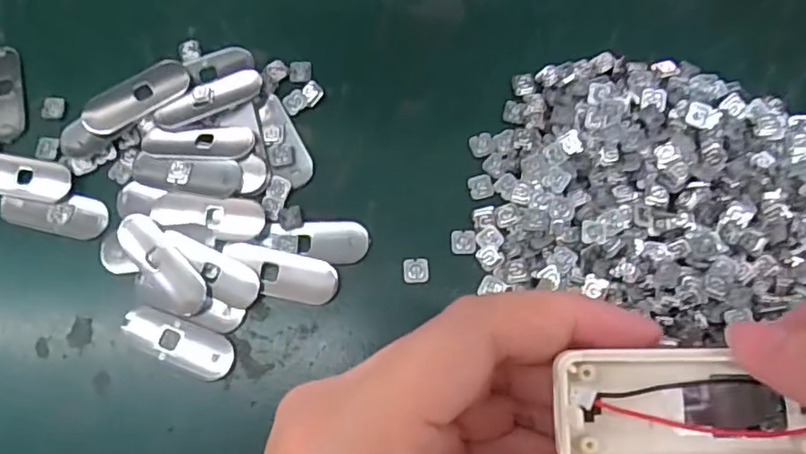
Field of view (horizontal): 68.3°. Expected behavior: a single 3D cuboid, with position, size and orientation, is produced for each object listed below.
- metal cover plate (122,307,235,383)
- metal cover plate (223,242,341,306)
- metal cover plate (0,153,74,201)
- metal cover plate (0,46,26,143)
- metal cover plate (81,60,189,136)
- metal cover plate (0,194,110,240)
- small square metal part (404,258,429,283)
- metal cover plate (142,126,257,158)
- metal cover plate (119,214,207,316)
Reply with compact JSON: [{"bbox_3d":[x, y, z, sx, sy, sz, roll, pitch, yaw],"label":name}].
[{"bbox_3d":[-0.095,0.048,0.248,0.049,0.004,0.019,18,76,7],"label":"metal cover plate"},{"bbox_3d":[-0.052,0.020,0.251,0.049,0.004,0.019,13,76,5],"label":"metal cover plate"},{"bbox_3d":[-0.174,-0.023,0.269,0.047,0.004,0.019,9,75,5],"label":"metal cover plate"},{"bbox_3d":[-0.190,-0.064,0.282,0.017,0.004,0.050,-13,75,-2],"label":"metal cover plate"},{"bbox_3d":[-0.122,-0.059,0.274,0.049,0.004,0.021,-39,81,-15],"label":"metal cover plate"},{"bbox_3d":[-0.156,-0.007,0.264,0.050,0.004,0.018,11,75,5],"label":"metal cover plate"},{"bbox_3d":[0.006,0.018,0.250,0.010,0.004,0.011,-3,75,1],"label":"small square metal part"},{"bbox_3d":[-0.092,-0.039,0.266,0.050,0.004,0.017,2,75,3],"label":"metal cover plate"},{"bbox_3d":[-0.103,0.016,0.254,0.019,0.006,0.050,-40,77,-9],"label":"metal cover plate"}]

